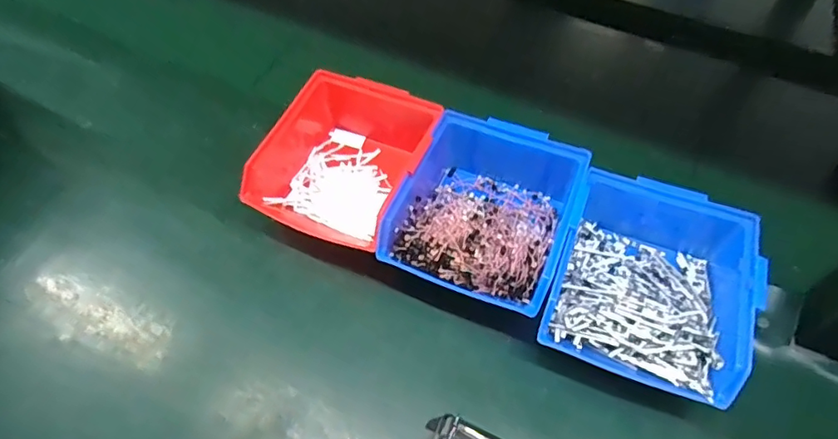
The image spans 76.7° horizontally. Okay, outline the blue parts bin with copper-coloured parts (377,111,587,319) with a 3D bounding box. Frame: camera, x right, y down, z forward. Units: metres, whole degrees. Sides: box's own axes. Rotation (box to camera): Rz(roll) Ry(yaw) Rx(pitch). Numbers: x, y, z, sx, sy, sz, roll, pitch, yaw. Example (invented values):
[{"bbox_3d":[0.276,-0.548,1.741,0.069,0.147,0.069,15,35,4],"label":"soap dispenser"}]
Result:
[{"bbox_3d":[0.055,-0.011,0.412,0.121,0.067,0.159,20,58,13],"label":"blue parts bin with copper-coloured parts"}]

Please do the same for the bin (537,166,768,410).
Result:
[{"bbox_3d":[0.164,0.038,0.380,0.123,0.068,0.159,20,58,13],"label":"bin"}]

